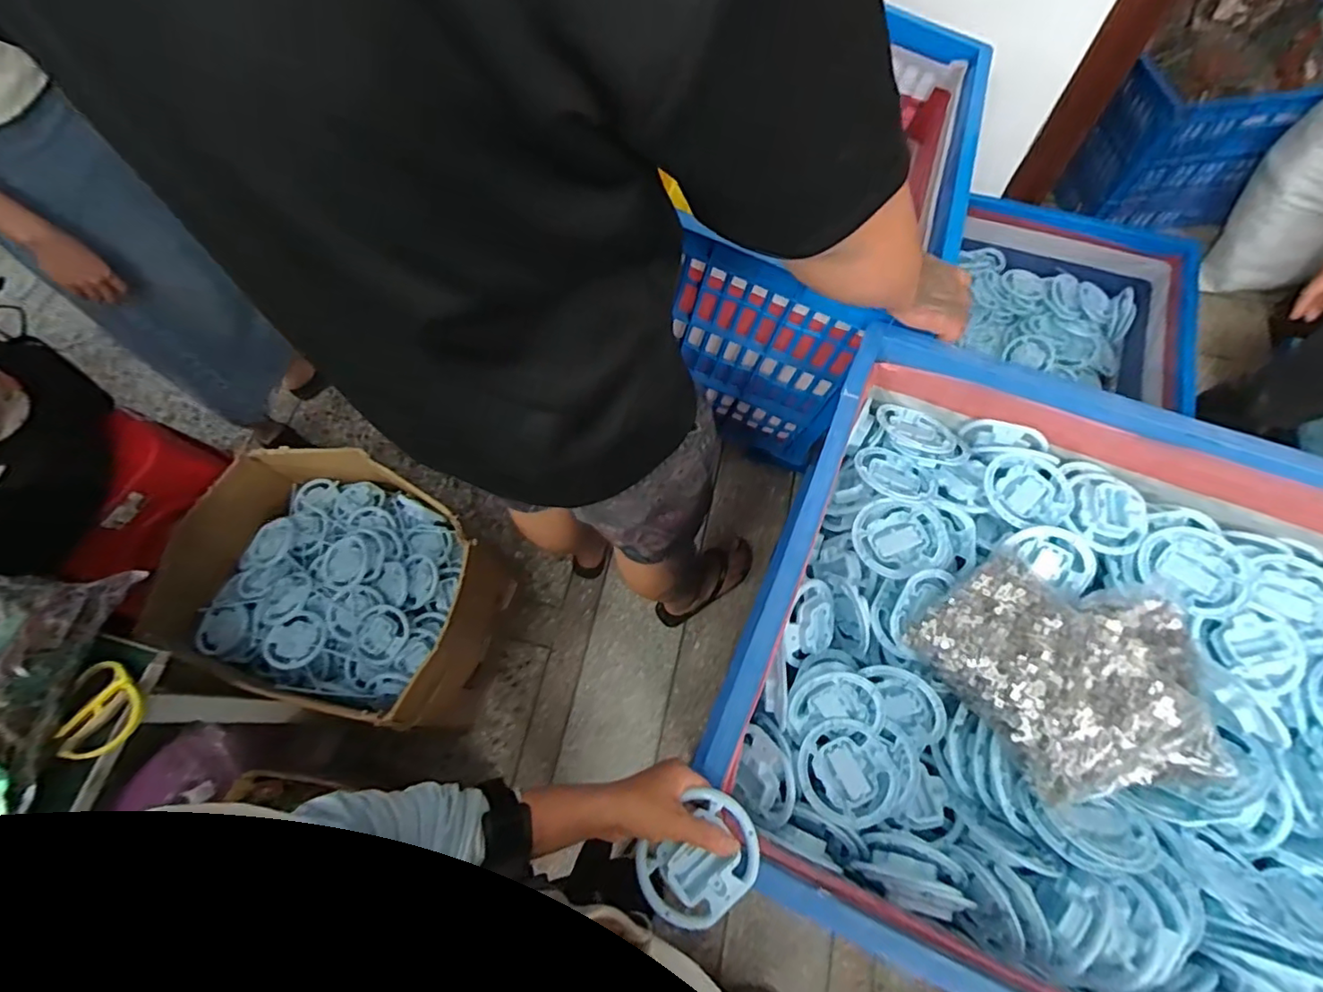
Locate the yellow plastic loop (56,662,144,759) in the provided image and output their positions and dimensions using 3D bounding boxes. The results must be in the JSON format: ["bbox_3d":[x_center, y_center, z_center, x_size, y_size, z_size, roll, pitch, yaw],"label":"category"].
[{"bbox_3d":[-0.622,0.239,0.647,0.065,0.020,0.098,12,72,-16],"label":"yellow plastic loop"}]

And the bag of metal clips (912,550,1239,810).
[{"bbox_3d":[0.448,0.186,0.612,0.239,0.051,0.279,-34,73,-8],"label":"bag of metal clips"}]

